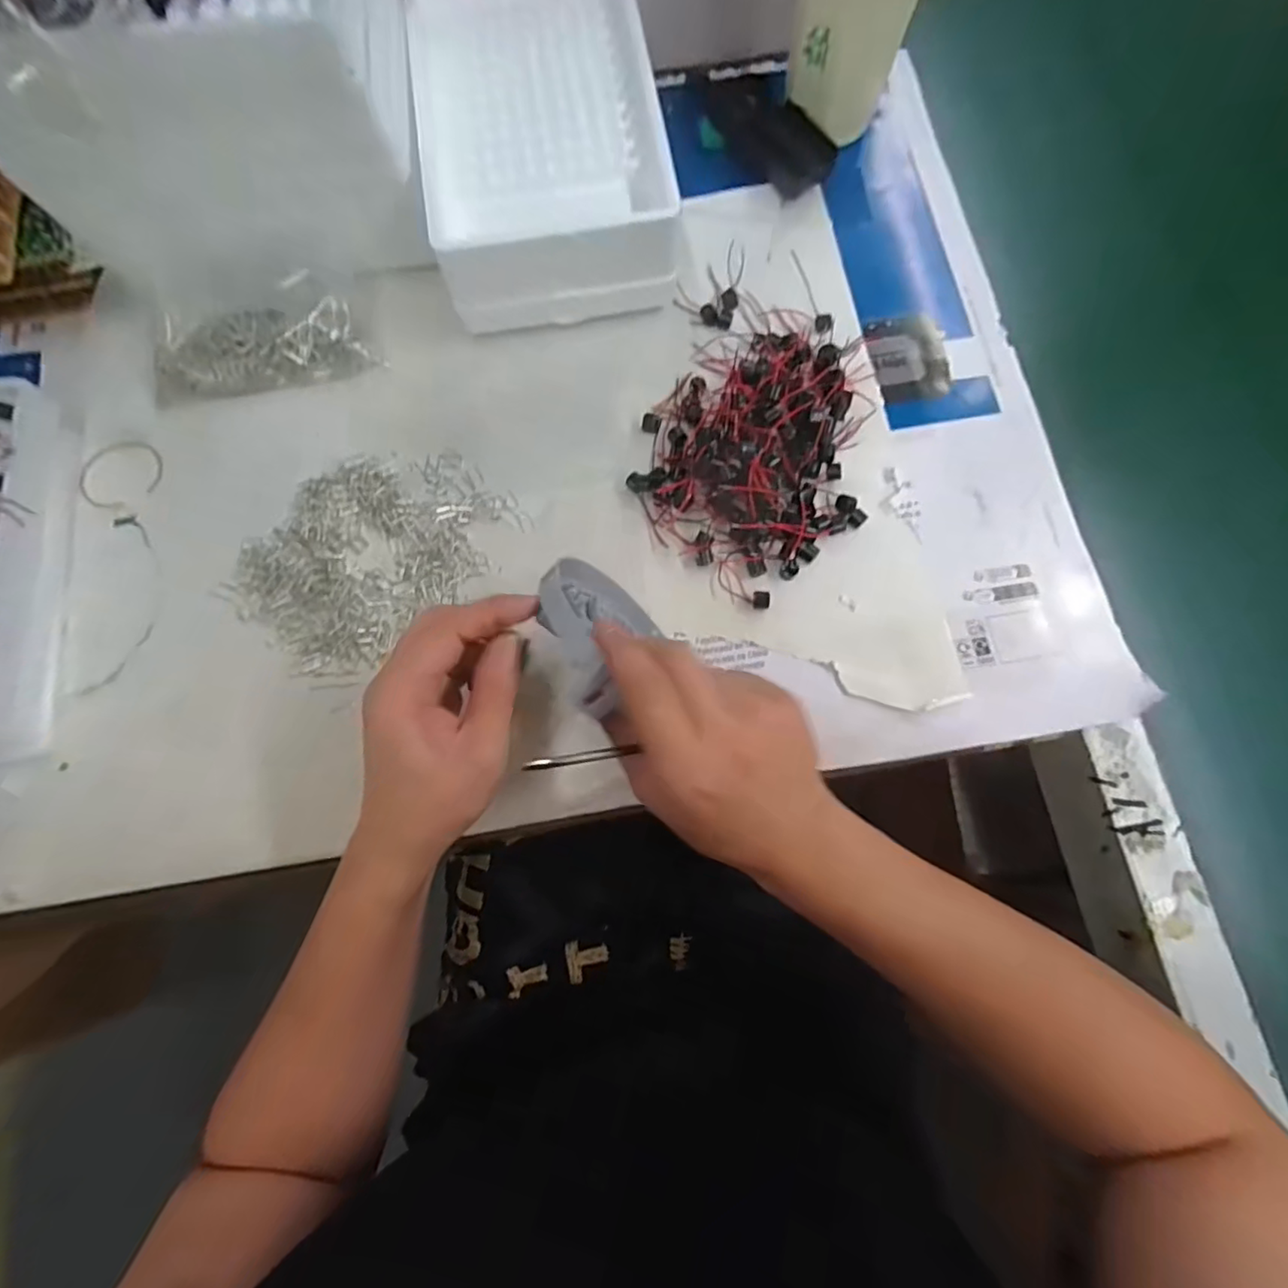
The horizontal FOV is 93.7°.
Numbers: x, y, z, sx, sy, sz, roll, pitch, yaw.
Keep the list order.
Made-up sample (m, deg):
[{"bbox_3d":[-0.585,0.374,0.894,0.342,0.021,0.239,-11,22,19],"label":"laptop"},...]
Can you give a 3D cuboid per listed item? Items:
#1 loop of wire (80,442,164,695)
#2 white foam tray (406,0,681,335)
[{"bbox_3d":[-0.349,-0.055,0.400,0.053,0.011,0.174,-13,76,-2],"label":"loop of wire"},{"bbox_3d":[-0.072,-0.358,0.434,0.154,0.080,0.240,-9,76,-1],"label":"white foam tray"}]

